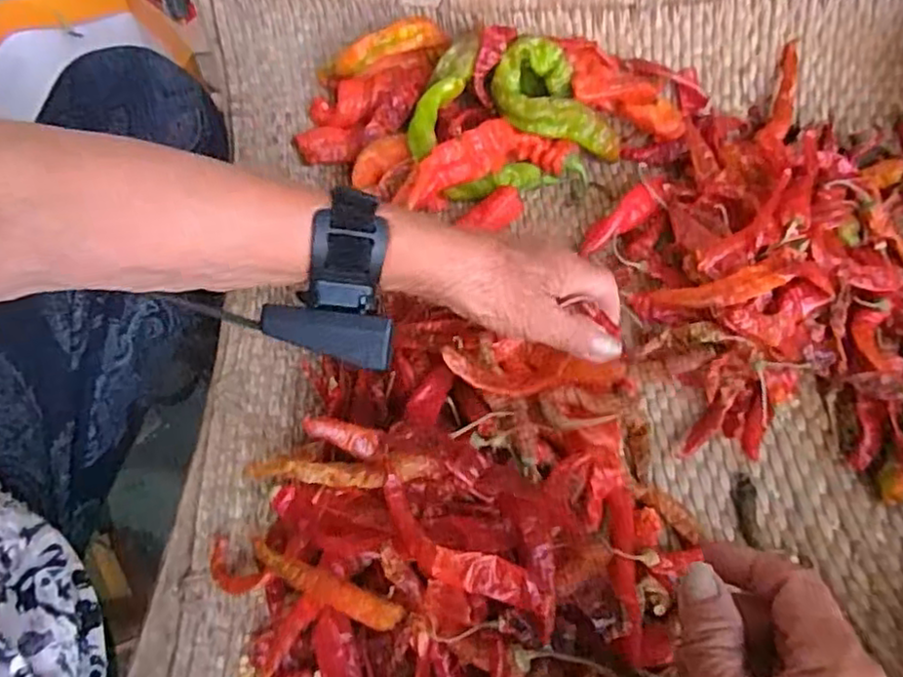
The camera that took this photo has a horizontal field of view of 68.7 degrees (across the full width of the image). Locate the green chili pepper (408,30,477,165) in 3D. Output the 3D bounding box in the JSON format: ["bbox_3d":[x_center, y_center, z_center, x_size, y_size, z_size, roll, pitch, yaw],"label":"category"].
[{"bbox_3d":[-0.007,-0.187,0.504,0.025,0.017,0.109,24,83,9],"label":"green chili pepper"}]

